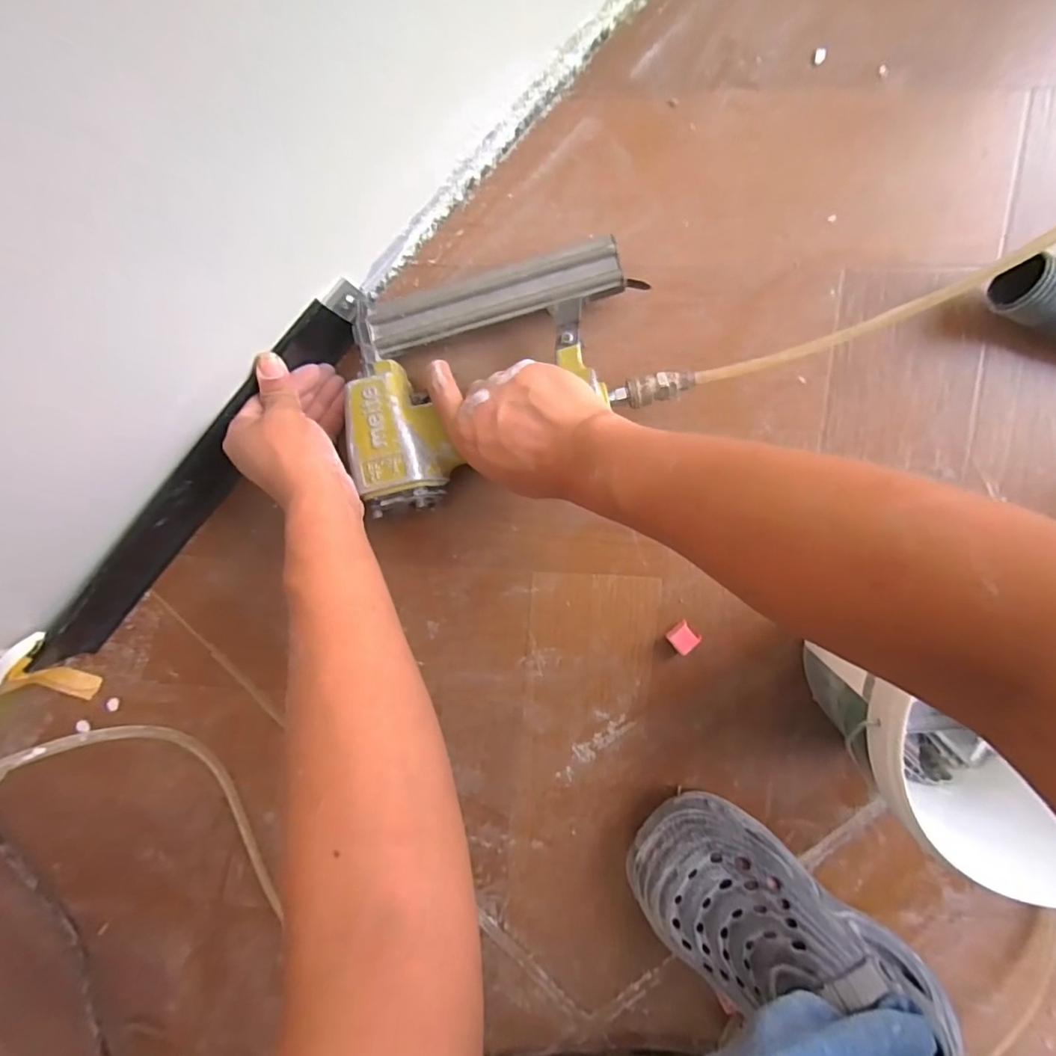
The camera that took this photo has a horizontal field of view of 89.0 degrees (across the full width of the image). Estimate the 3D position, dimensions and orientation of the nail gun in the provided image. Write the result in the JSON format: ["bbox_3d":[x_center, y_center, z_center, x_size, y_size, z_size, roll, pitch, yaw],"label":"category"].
[{"bbox_3d":[-0.034,-0.132,0.413,0.235,0.063,0.172,-22,94,7],"label":"nail gun"}]

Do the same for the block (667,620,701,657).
[{"bbox_3d":[0.131,0.093,0.454,0.021,0.009,0.023,-42,91,8],"label":"block"}]

